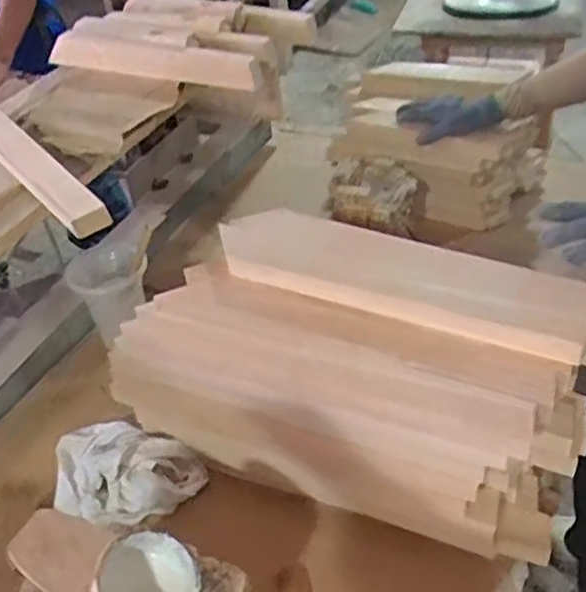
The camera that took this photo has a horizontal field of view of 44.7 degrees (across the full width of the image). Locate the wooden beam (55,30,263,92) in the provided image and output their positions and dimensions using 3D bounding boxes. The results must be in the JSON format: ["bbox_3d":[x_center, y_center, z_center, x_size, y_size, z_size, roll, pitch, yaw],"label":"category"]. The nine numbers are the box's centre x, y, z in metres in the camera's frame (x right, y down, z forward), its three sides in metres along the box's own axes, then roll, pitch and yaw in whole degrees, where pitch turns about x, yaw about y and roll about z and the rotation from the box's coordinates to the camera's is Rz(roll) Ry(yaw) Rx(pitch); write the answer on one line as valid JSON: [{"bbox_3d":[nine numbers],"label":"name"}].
[{"bbox_3d":[-0.247,-0.407,1.224,0.418,0.064,0.050,15,45,26],"label":"wooden beam"}]

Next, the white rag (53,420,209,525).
[{"bbox_3d":[-0.218,0.216,0.878,0.184,0.067,0.139,16,45,26],"label":"white rag"}]

